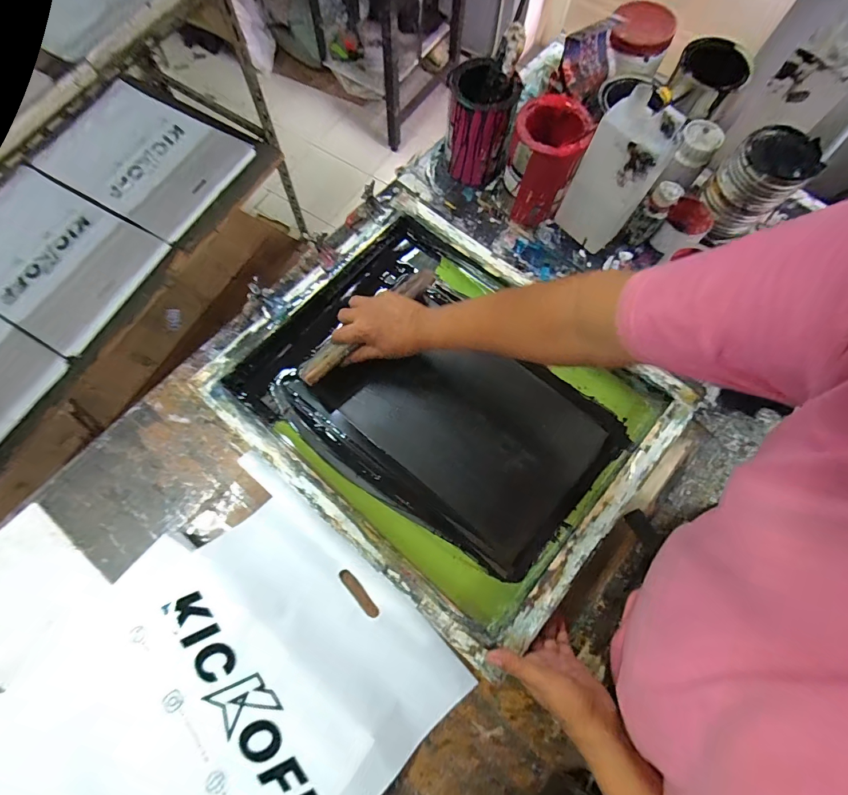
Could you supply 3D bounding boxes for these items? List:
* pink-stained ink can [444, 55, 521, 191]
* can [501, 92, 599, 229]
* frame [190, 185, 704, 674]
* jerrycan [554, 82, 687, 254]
[{"bbox_3d":[0.091,-0.447,0.679,0.103,0.153,0.099,15,73,3],"label":"pink-stained ink can"},{"bbox_3d":[0.183,-0.359,0.645,0.102,0.160,0.099,0,73,-1],"label":"can"},{"bbox_3d":[0.016,-0.016,0.599,0.584,0.064,0.456,40,76,10],"label":"frame"},{"bbox_3d":[0.271,-0.307,0.594,0.106,0.222,0.061,26,74,7],"label":"jerrycan"}]

